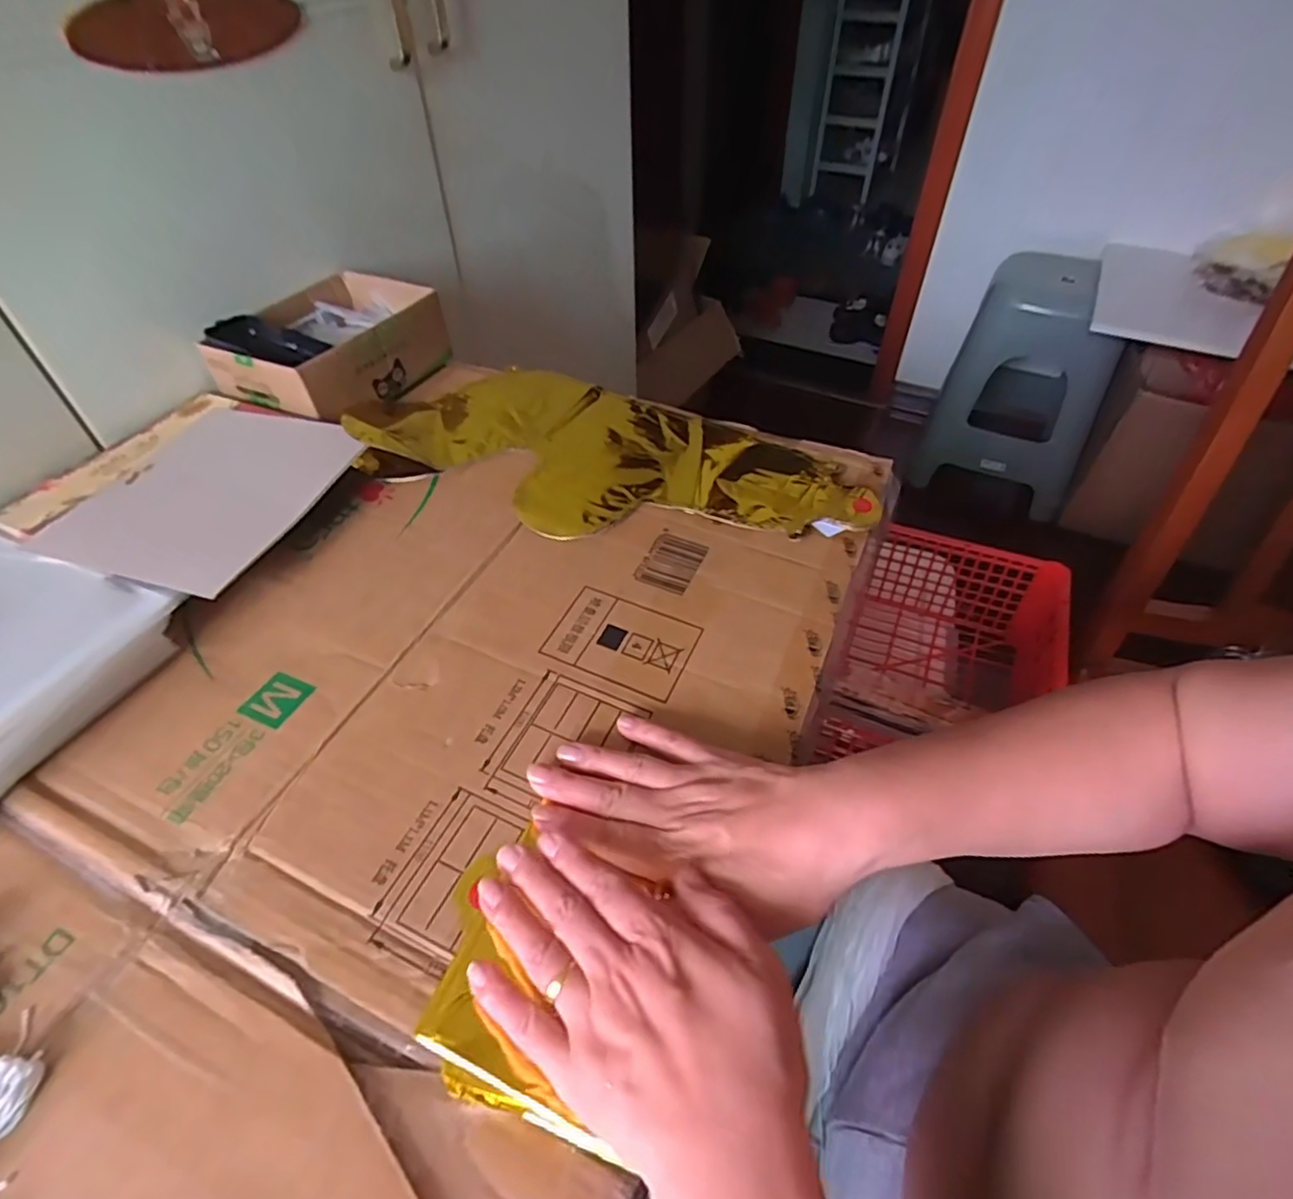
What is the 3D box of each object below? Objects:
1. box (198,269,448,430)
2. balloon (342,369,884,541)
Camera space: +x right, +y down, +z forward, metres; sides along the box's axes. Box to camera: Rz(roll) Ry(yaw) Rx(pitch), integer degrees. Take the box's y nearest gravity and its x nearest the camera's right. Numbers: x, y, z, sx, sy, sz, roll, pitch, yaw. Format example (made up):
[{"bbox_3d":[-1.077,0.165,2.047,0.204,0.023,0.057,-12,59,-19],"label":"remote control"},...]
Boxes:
[{"bbox_3d":[-0.296,-0.241,0.617,0.139,0.062,0.180,20,50,16],"label":"box"},{"bbox_3d":[-0.026,-0.123,0.551,0.417,0.013,0.202,16,50,13],"label":"balloon"}]

